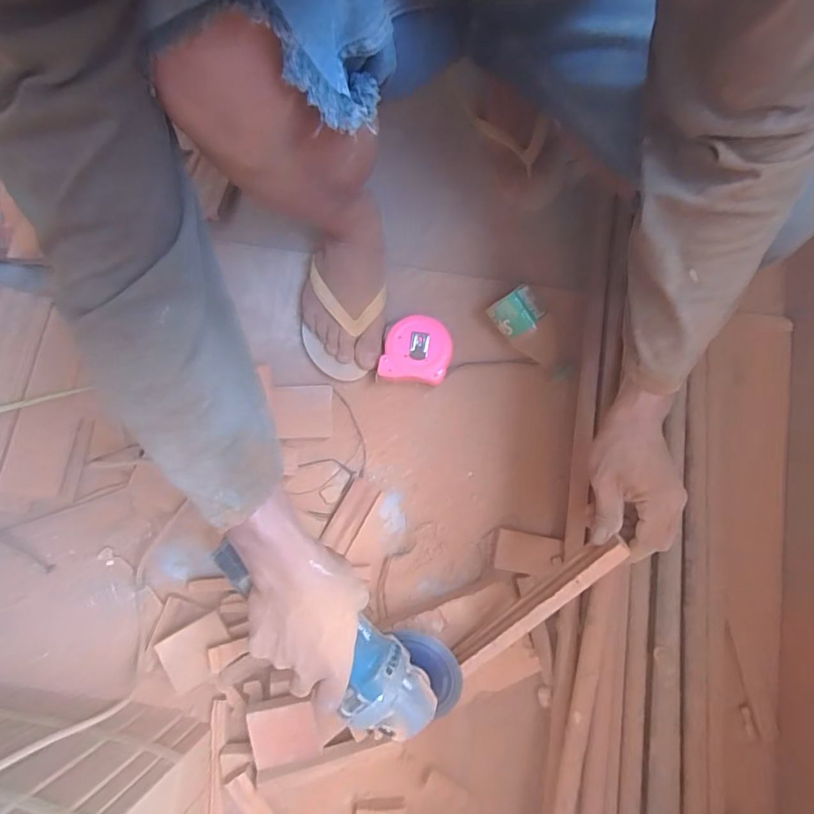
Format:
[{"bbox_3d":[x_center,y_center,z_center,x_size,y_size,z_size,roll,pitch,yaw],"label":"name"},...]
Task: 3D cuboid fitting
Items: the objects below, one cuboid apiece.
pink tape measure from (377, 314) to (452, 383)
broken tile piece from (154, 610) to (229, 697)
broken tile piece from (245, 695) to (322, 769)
[{"bbox_3d":[0.011,-0.069,0.600,0.084,0.035,0.080,7,78,2],"label":"pink tape measure"},{"bbox_3d":[-0.232,0.271,0.531,0.067,0.006,0.060,-26,88,-23],"label":"broken tile piece"},{"bbox_3d":[-0.127,0.334,0.497,0.068,0.007,0.062,-4,85,-18],"label":"broken tile piece"}]

